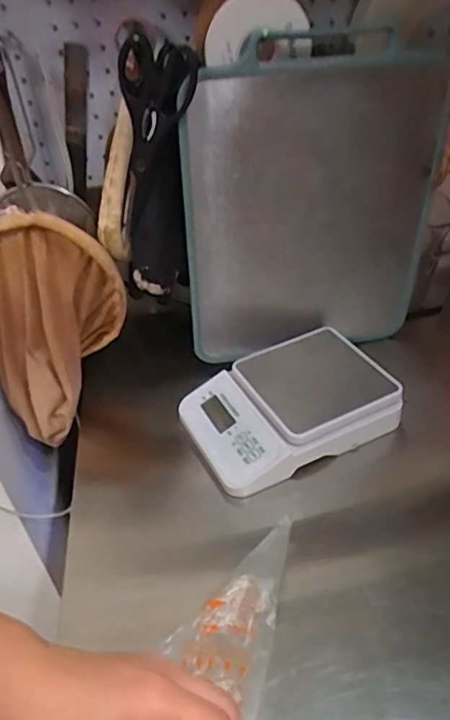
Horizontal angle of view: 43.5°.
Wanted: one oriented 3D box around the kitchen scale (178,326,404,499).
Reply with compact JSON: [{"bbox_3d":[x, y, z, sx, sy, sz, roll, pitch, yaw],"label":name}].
[{"bbox_3d":[0.070,0.047,0.645,0.218,0.048,0.160,-21,41,-19],"label":"kitchen scale"}]

